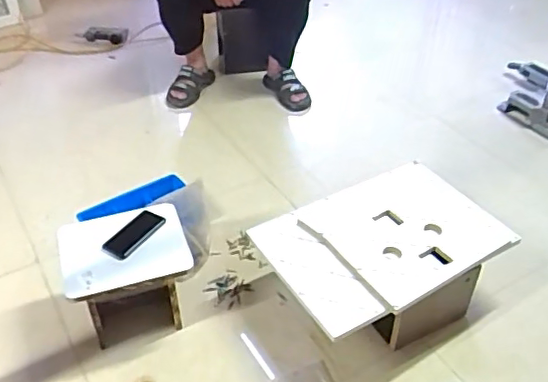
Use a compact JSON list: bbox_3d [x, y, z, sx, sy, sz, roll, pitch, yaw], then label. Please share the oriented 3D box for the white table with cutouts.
[{"bbox_3d":[0.296,0.204,1.619,0.604,0.243,0.411,-21,45,-23],"label":"white table with cutouts"}]

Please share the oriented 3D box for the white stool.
[{"bbox_3d":[-0.387,0.233,1.571,0.309,0.259,0.281,-14,42,-16],"label":"white stool"}]

